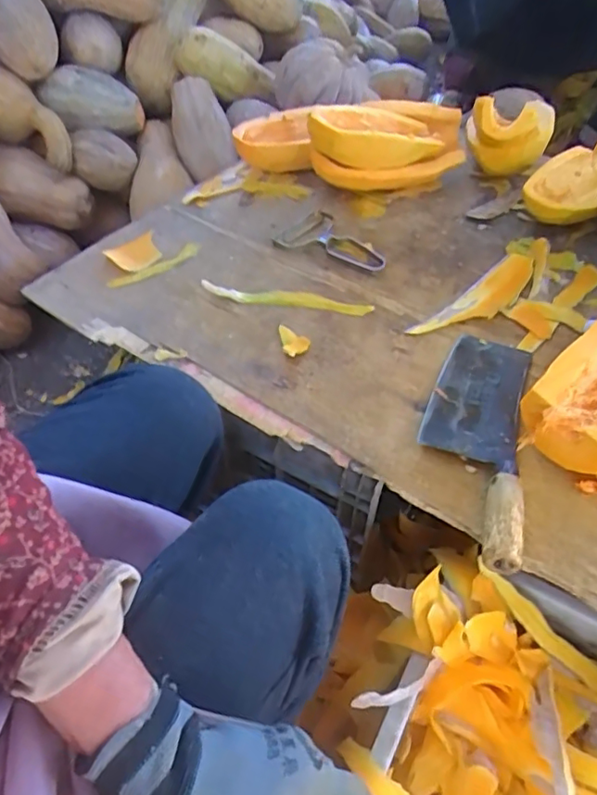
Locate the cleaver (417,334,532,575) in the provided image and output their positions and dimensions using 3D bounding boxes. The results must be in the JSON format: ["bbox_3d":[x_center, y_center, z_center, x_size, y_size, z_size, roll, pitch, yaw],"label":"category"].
[{"bbox_3d":[0.157,0.031,0.496,0.086,0.030,0.252,13,52,11],"label":"cleaver"}]

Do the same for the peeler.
[{"bbox_3d":[0.049,-0.201,0.700,0.146,0.015,0.085,24,55,19],"label":"peeler"}]

